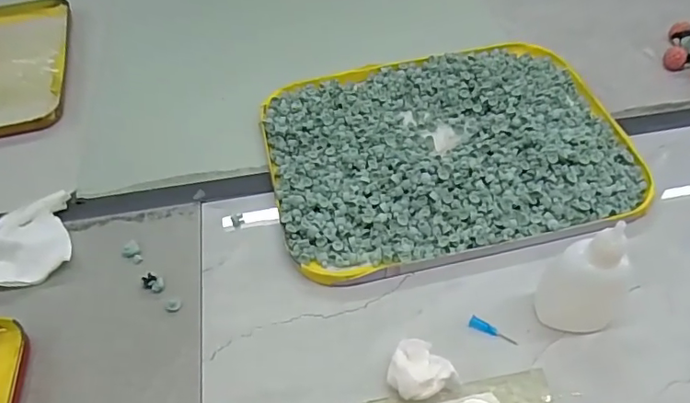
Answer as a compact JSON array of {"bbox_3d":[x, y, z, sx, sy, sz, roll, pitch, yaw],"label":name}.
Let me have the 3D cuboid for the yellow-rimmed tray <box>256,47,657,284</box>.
[{"bbox_3d":[0.078,-0.045,0.409,0.268,0.028,0.202,-11,51,-6],"label":"yellow-rimmed tray"}]

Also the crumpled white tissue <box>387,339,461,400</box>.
[{"bbox_3d":[0.042,0.098,0.297,0.032,0.020,0.033,-20,53,-13],"label":"crumpled white tissue"}]

